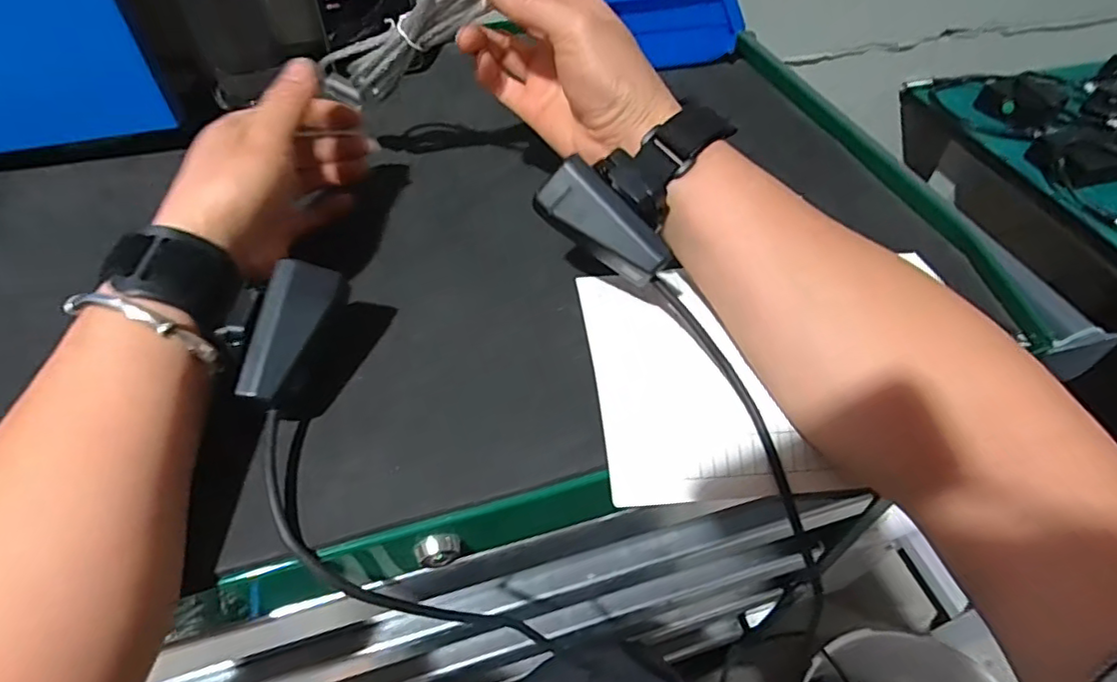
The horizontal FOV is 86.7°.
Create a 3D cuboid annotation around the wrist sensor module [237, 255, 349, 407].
[{"bbox_3d":[-0.123,-0.004,0.270,0.027,0.019,0.068,13,66,10],"label":"wrist sensor module"}]

